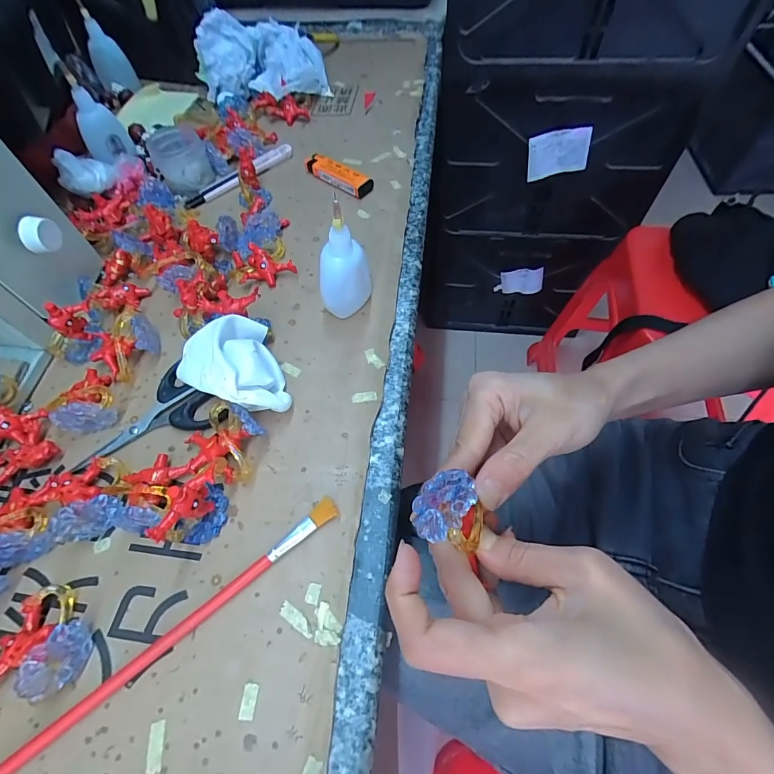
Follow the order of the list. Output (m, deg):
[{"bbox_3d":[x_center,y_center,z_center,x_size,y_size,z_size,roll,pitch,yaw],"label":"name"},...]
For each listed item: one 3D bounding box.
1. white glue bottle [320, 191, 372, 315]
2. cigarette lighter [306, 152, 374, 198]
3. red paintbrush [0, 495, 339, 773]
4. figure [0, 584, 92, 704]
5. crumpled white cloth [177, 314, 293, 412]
[{"bbox_3d":[-0.033,-0.091,0.312,0.039,0.099,0.025,-8,61,-3],"label":"white glue bottle"},{"bbox_3d":[-0.052,-0.219,0.426,0.083,0.013,0.020,36,68,19],"label":"cigarette lighter"},{"bbox_3d":[-0.136,0.148,0.233,0.259,0.008,0.015,-35,66,-17],"label":"red paintbrush"},{"bbox_3d":[-0.199,0.140,0.230,0.055,0.027,0.052,4,61,3],"label":"figure"},{"bbox_3d":[-0.116,-0.011,0.301,0.070,0.044,0.084,-20,62,-10],"label":"crumpled white cloth"}]

